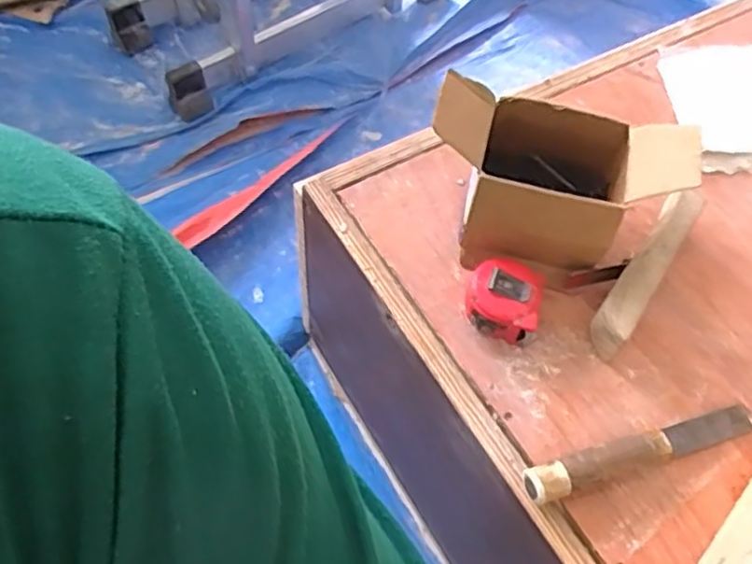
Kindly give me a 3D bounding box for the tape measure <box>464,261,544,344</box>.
[{"bbox_3d":[0.108,0.014,0.583,0.059,0.043,0.058,14,59,5],"label":"tape measure"}]

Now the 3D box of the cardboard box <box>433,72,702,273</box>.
[{"bbox_3d":[0.145,-0.082,0.590,0.196,0.137,0.117,14,59,5],"label":"cardboard box"}]

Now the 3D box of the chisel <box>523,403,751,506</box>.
[{"bbox_3d":[0.211,0.128,0.529,0.206,0.028,0.026,-15,61,-12],"label":"chisel"}]

